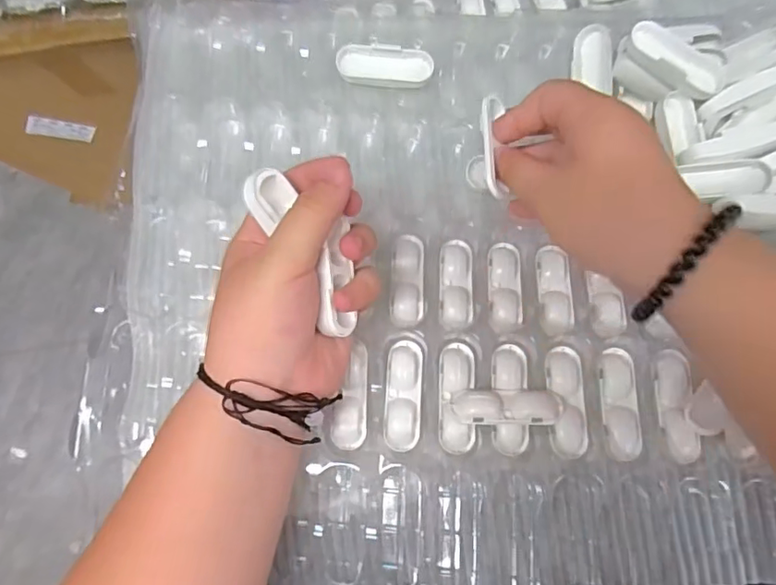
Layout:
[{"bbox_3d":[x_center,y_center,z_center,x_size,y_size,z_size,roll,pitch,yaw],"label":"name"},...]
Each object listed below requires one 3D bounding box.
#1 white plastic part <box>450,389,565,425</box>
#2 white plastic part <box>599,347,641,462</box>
[{"bbox_3d":[0.068,0.065,0.317,0.062,0.014,0.019,1,83,4],"label":"white plastic part"},{"bbox_3d":[0.132,0.063,0.322,0.021,0.007,0.062,2,71,4],"label":"white plastic part"}]

